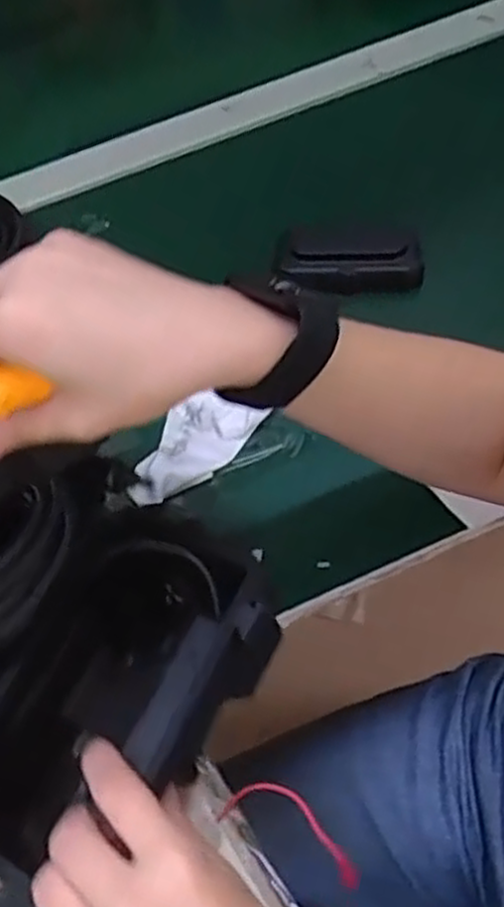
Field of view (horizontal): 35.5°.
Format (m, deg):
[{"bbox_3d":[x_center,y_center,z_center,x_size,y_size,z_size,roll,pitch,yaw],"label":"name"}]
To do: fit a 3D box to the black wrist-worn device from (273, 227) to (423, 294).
[{"bbox_3d":[0.072,-0.144,0.578,0.104,0.032,0.044,-5,61,3],"label":"black wrist-worn device"}]

